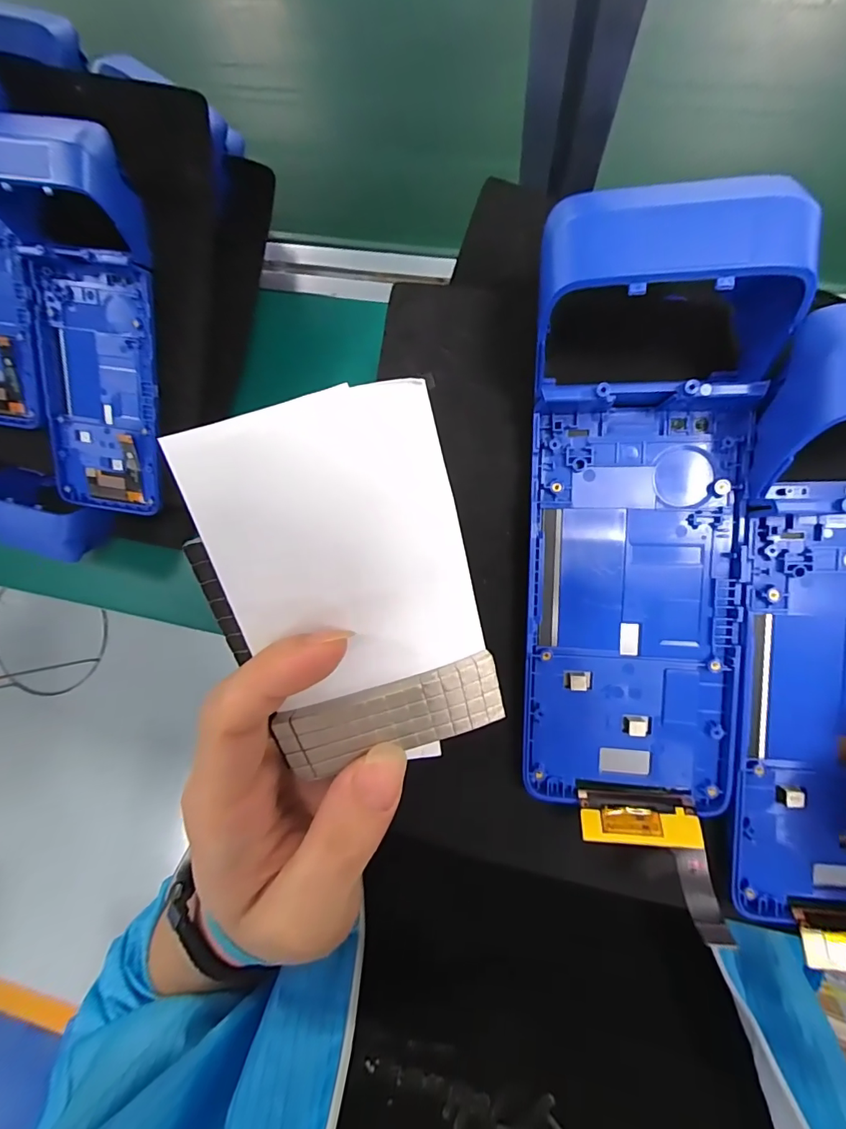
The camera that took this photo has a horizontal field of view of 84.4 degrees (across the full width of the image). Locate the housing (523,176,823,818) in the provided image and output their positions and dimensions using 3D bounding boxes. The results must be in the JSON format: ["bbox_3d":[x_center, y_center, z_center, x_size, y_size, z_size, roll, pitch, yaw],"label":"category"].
[{"bbox_3d":[0.083,-0.014,0.180,0.080,0.035,0.217,1,103,8],"label":"housing"}]

